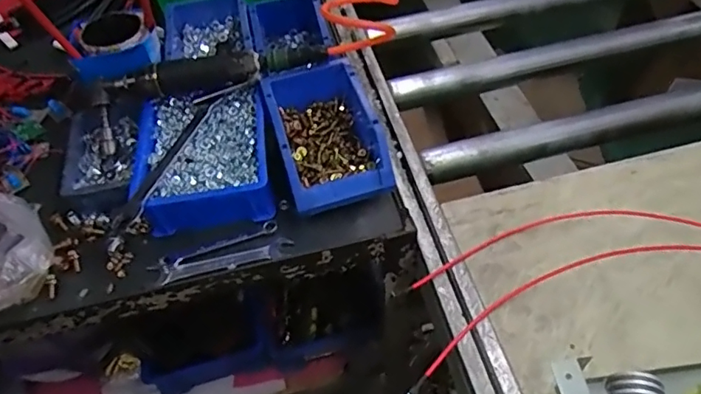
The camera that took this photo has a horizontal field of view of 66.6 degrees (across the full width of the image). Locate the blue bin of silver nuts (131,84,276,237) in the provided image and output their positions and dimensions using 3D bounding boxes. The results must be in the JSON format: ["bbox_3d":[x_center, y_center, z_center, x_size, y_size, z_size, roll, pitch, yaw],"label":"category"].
[{"bbox_3d":[-0.168,-0.044,0.624,0.144,0.061,0.172,-10,52,-4],"label":"blue bin of silver nuts"}]

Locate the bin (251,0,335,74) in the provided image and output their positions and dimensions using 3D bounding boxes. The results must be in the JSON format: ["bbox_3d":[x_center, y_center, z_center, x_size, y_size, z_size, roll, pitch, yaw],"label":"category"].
[{"bbox_3d":[-0.076,-0.208,0.735,0.090,0.074,0.183,-14,52,-6],"label":"bin"}]

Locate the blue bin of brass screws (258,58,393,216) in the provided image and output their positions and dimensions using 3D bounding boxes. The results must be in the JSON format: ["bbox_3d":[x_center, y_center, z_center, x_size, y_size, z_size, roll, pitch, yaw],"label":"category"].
[{"bbox_3d":[-0.032,-0.067,0.632,0.114,0.082,0.173,-17,52,-9],"label":"blue bin of brass screws"}]

